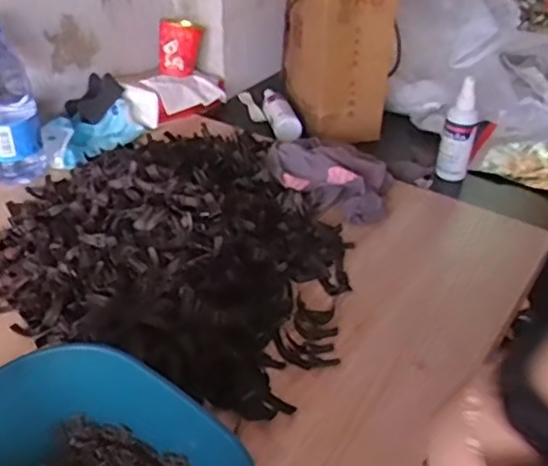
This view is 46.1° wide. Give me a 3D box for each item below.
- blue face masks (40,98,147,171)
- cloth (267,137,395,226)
[{"bbox_3d":[-0.236,-0.133,0.840,0.077,0.035,0.146,27,43,32],"label":"blue face masks"},{"bbox_3d":[0.069,-0.078,0.764,0.169,0.043,0.106,31,45,27],"label":"cloth"}]

